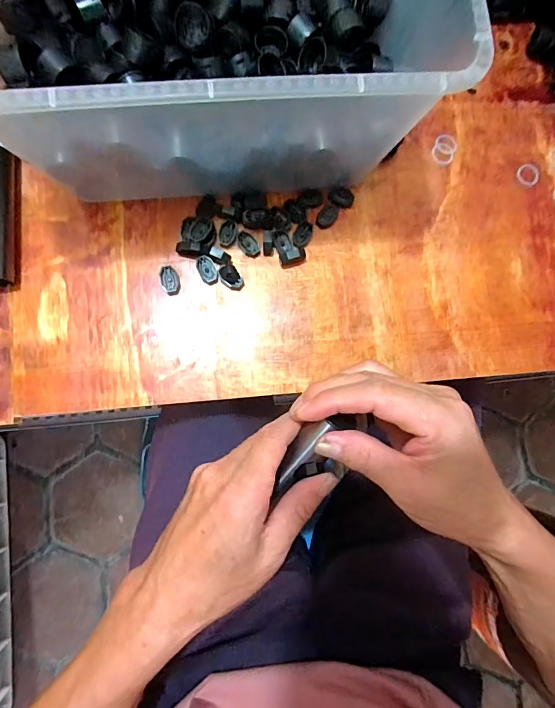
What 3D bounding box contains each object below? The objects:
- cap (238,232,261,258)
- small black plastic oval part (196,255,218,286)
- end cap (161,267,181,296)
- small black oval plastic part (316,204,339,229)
[{"bbox_3d":[-0.024,-0.091,0.339,0.023,0.004,0.014,41,83,0],"label":"cap"},{"bbox_3d":[-0.057,-0.068,0.333,0.015,0.007,0.023,-31,88,-6],"label":"small black plastic oval part"},{"bbox_3d":[-0.087,-0.060,0.332,0.015,0.004,0.024,-13,86,-6],"label":"end cap"},{"bbox_3d":[0.042,-0.116,0.346,0.021,0.005,0.014,-42,89,-7],"label":"small black oval plastic part"}]

